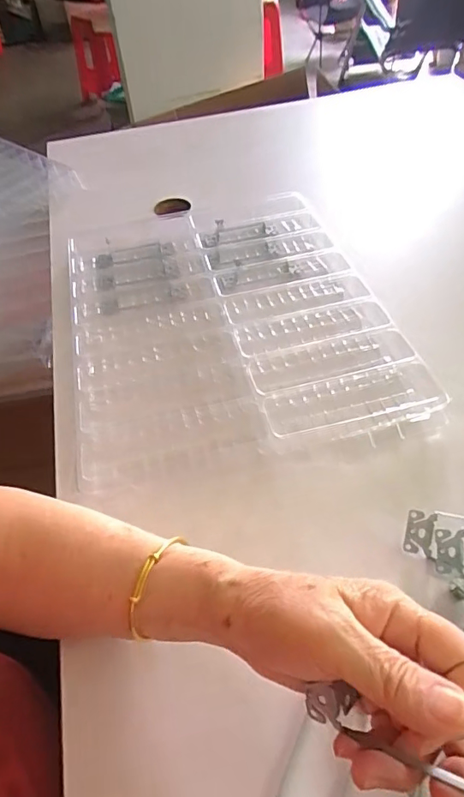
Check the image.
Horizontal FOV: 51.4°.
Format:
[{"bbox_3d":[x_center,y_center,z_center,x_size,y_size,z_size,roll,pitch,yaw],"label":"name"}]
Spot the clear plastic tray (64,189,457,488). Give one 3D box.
[{"bbox_3d":[-0.010,-0.107,0.570,0.348,0.032,0.432,-13,49,-5],"label":"clear plastic tray"}]

